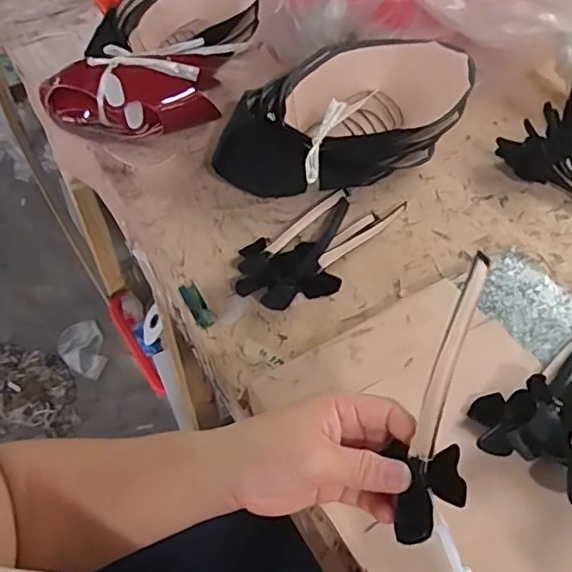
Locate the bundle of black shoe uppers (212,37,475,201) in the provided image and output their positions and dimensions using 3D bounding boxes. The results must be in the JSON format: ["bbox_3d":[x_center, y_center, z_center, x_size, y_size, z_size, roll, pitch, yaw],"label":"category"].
[{"bbox_3d":[0.063,-0.185,0.652,0.292,0.083,0.160,-27,56,-19],"label":"bundle of black shoe uppers"}]

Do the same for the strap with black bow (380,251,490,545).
[{"bbox_3d":[0.094,0.058,0.333,0.037,0.018,0.174,14,67,13],"label":"strap with black bow"}]

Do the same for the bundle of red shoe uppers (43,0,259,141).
[{"bbox_3d":[-0.157,-0.273,0.720,0.163,0.108,0.301,24,56,19],"label":"bundle of red shoe uppers"}]

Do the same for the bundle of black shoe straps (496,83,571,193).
[{"bbox_3d":[0.315,-0.138,0.619,0.079,0.088,0.158,-22,54,-15],"label":"bundle of black shoe straps"}]

